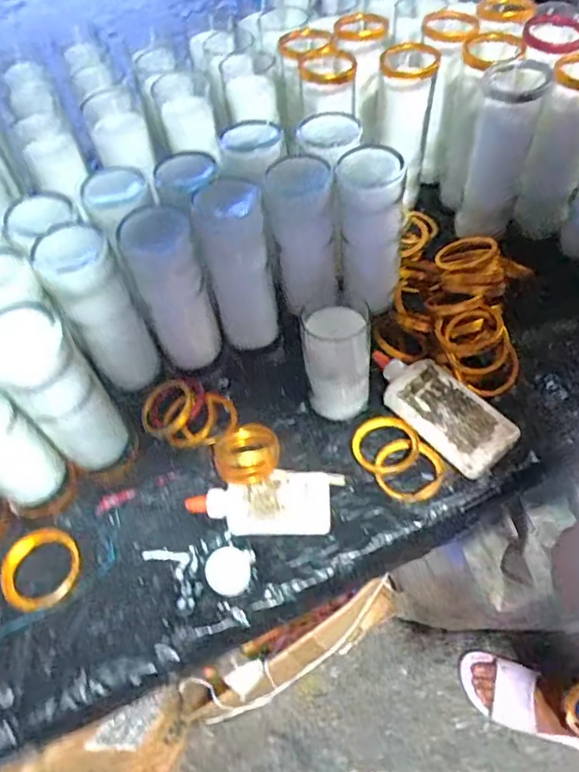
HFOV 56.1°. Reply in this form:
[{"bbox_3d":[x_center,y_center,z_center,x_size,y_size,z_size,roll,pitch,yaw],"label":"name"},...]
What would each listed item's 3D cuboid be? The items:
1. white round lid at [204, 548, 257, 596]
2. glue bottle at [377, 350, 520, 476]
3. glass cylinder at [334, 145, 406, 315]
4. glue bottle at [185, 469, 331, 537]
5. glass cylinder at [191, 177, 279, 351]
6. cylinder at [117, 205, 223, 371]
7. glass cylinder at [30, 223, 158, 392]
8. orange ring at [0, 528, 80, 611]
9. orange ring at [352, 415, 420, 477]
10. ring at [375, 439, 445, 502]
[{"bbox_3d":[-0.057,0.174,0.512,0.043,0.009,0.043,-3,54,4],"label":"white round lid"},{"bbox_3d":[0.157,0.022,0.586,0.077,0.031,0.165,-34,58,-17],"label":"glue bottle"},{"bbox_3d":[0.091,-0.157,0.613,0.069,0.202,0.059,5,55,9],"label":"glass cylinder"},{"bbox_3d":[-0.030,0.116,0.541,0.138,0.029,0.062,-4,54,3],"label":"glue bottle"},{"bbox_3d":[-0.054,-0.125,0.587,0.065,0.184,0.057,-12,54,-3],"label":"glass cylinder"},{"bbox_3d":[-0.119,-0.097,0.568,0.066,0.173,0.058,-17,55,-6],"label":"cylinder"},{"bbox_3d":[-0.193,-0.077,0.559,0.067,0.179,0.068,-28,57,-14],"label":"glass cylinder"},{"bbox_3d":[-0.239,0.174,0.520,0.070,0.010,0.074,-3,54,4],"label":"orange ring"},{"bbox_3d":[0.100,0.061,0.571,0.065,0.011,0.069,-3,54,4],"label":"orange ring"},{"bbox_3d":[0.121,0.086,0.555,0.065,0.013,0.066,-3,54,4],"label":"ring"}]

